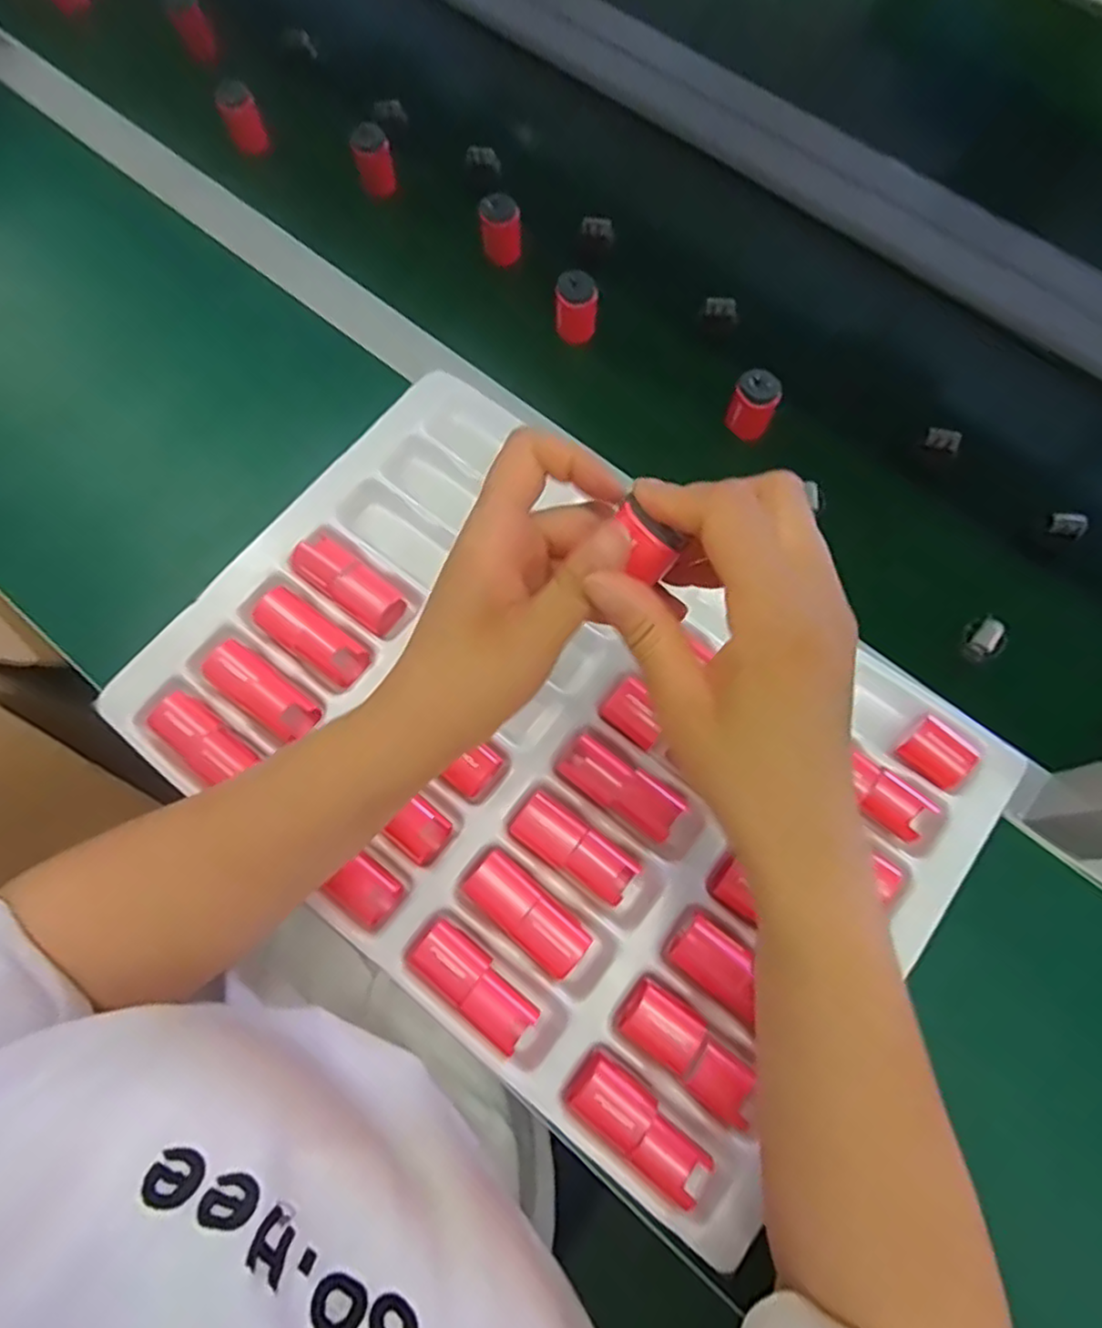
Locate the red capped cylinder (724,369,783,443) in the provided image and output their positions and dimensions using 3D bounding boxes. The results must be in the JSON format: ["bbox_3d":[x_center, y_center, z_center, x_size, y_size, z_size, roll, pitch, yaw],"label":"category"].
[{"bbox_3d":[0.142,-0.181,0.495,0.031,0.041,0.028,22,72,6],"label":"red capped cylinder"}]

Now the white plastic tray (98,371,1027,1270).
[{"bbox_3d":[-0.001,0.046,0.414,0.450,0.034,0.310,35,74,10],"label":"white plastic tray"}]

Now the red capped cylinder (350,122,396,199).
[{"bbox_3d":[-0.142,-0.404,0.559,0.029,0.045,0.026,-12,71,-6],"label":"red capped cylinder"}]

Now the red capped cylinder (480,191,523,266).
[{"bbox_3d":[-0.039,-0.339,0.545,0.030,0.034,0.034,-10,71,-5],"label":"red capped cylinder"}]

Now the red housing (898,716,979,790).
[{"bbox_3d":[0.222,0.051,0.400,0.025,0.017,0.036,-41,76,-14],"label":"red housing"}]

